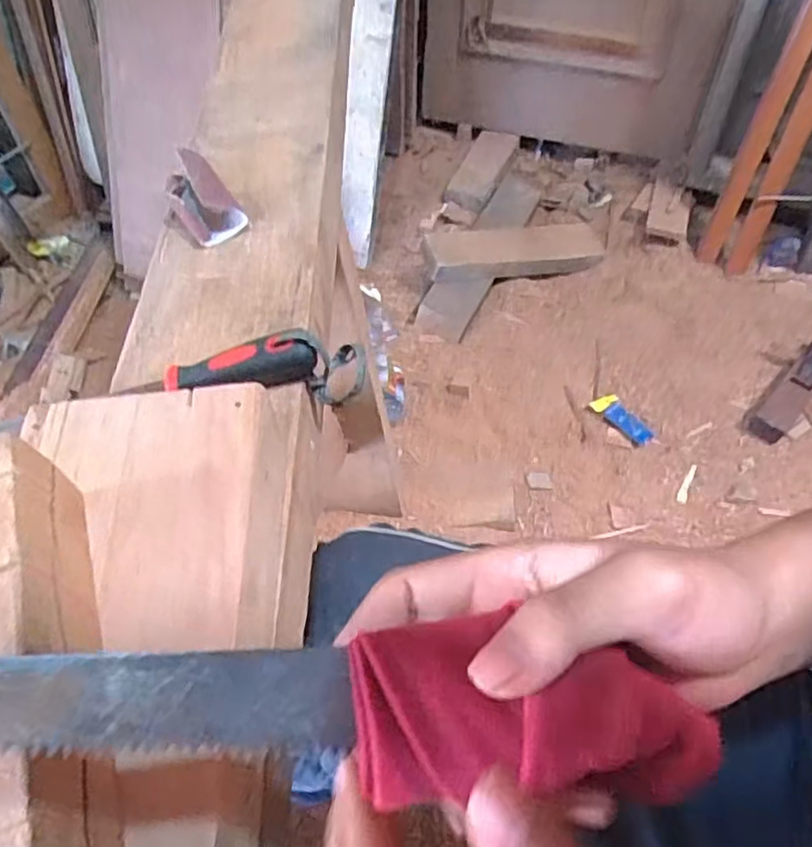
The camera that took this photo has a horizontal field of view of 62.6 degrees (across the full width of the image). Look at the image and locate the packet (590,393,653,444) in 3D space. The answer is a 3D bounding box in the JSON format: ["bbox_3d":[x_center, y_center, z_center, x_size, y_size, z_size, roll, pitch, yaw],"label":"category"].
[{"bbox_3d":[0.441,-0.009,1.355,0.057,0.015,0.130,-33,60,-20],"label":"packet"}]

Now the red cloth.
[{"bbox_3d":[0.040,0.085,0.197,0.110,0.018,0.051,10,55,-5],"label":"red cloth"}]

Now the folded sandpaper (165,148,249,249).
[{"bbox_3d":[-0.182,-0.195,0.581,0.054,0.033,0.097,-28,57,-19],"label":"folded sandpaper"}]

